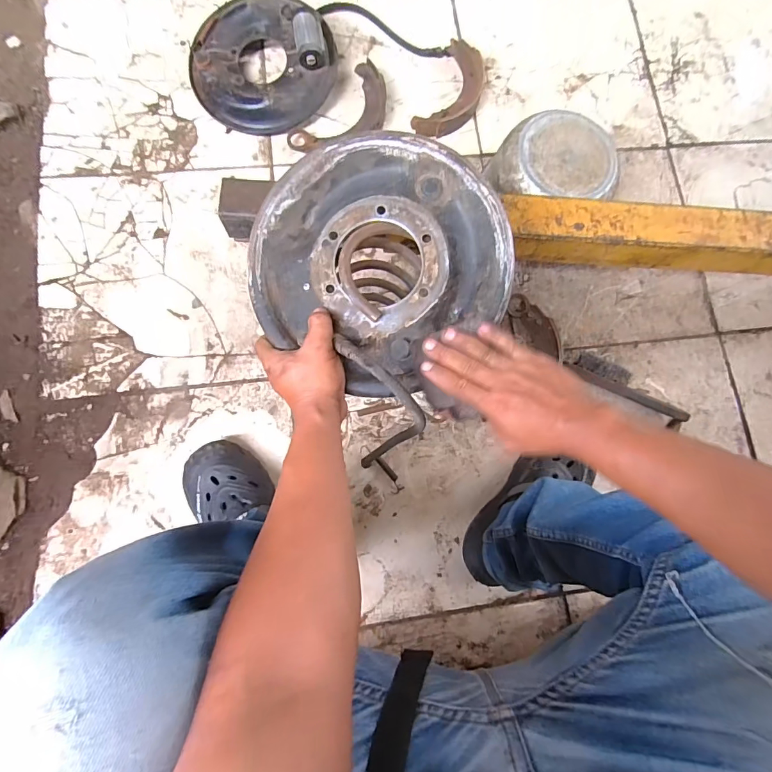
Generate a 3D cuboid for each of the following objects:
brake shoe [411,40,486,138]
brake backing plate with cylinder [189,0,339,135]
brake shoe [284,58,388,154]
[{"bbox_3d":[0.133,-0.570,0.816,0.097,0.035,0.216,26,81,-1],"label":"brake shoe"},{"bbox_3d":[-0.228,-0.602,0.766,0.261,0.087,0.243,1,82,-5],"label":"brake backing plate with cylinder"},{"bbox_3d":[-0.072,-0.506,0.792,0.122,0.030,0.226,42,81,2],"label":"brake shoe"}]

